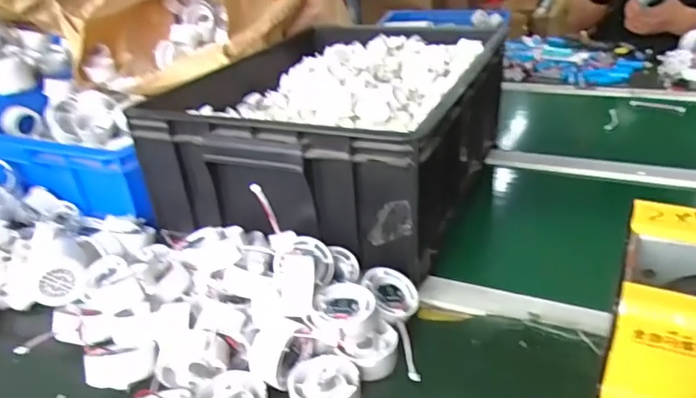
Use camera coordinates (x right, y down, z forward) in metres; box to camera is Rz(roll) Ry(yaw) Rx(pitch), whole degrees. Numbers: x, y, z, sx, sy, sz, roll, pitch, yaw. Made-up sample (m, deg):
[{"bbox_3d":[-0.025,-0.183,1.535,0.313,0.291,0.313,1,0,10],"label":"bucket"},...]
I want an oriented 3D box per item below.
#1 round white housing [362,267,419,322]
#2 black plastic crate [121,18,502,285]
[{"bbox_3d":[0.038,0.094,0.510,0.055,0.025,0.055,15,44,-15],"label":"round white housing"},{"bbox_3d":[-0.002,-0.103,0.732,0.357,0.159,0.458,9,31,23],"label":"black plastic crate"}]

